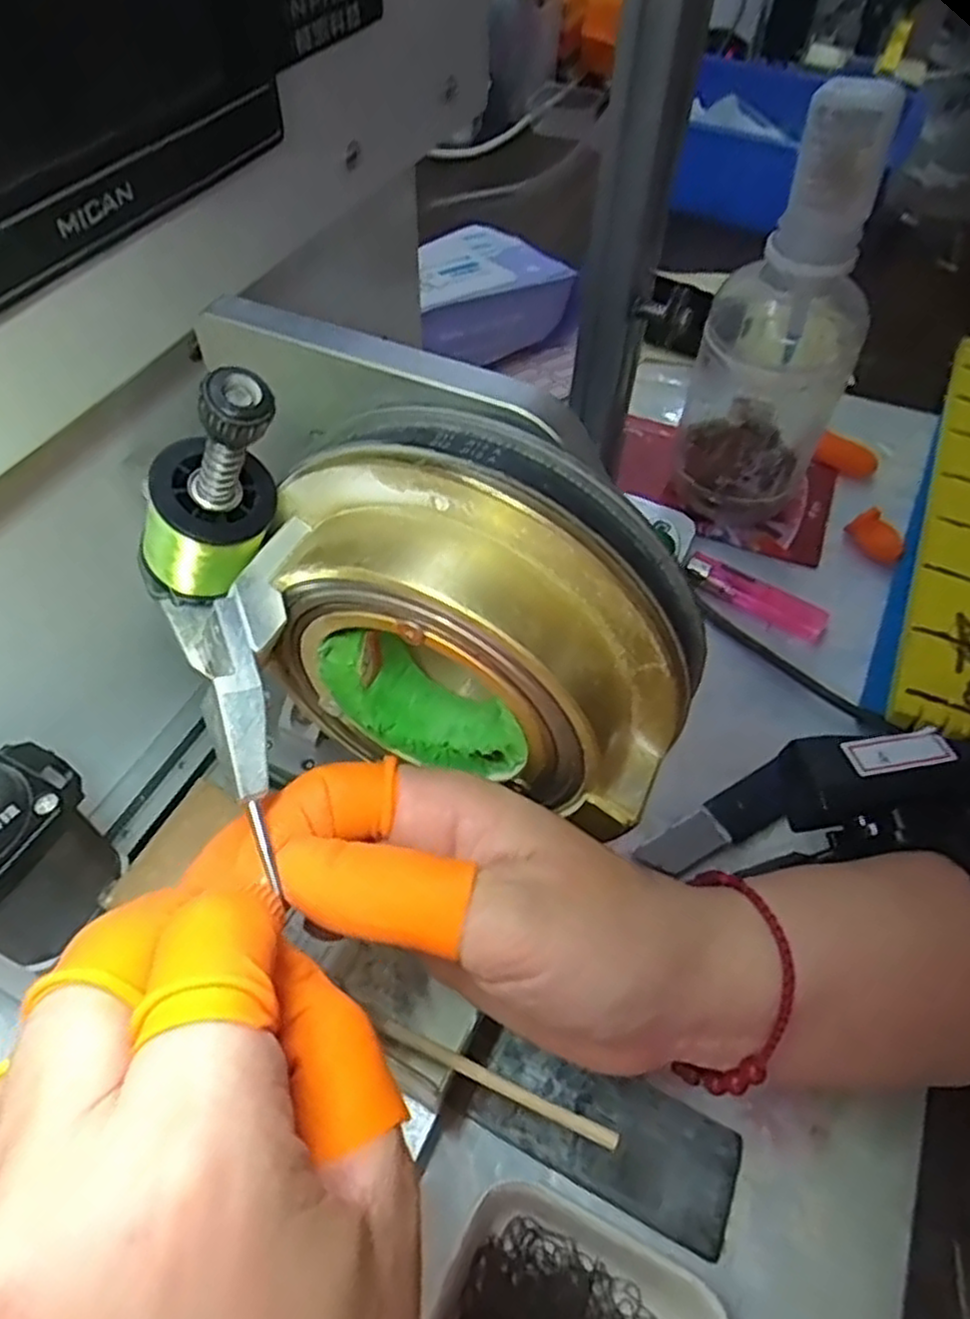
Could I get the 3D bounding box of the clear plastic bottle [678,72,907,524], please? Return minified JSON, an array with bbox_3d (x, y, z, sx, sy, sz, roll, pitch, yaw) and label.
[{"bbox_3d":[0.147,-0.160,0.374,0.076,0.197,0.072,23,56,14],"label":"clear plastic bottle"}]

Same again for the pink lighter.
[{"bbox_3d":[0.143,-0.034,0.403,0.076,0.009,0.019,33,59,20],"label":"pink lighter"}]

